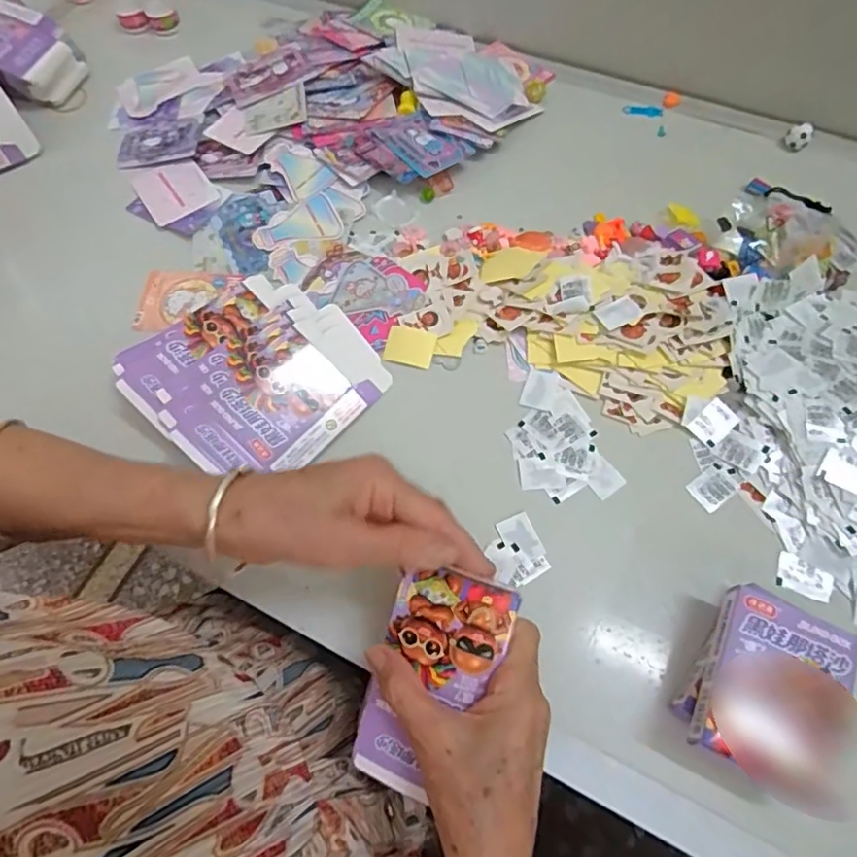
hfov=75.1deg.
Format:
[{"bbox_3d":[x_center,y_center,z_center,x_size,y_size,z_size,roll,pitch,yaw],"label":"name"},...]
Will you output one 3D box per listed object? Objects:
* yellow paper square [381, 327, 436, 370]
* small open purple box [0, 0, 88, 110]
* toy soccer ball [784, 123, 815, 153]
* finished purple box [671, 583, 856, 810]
[{"bbox_3d":[-0.015,-0.065,0.452,0.039,0.007,0.029,14,67,9],"label":"yellow paper square"},{"bbox_3d":[-0.442,-0.398,0.596,0.124,0.061,0.092,24,69,13],"label":"small open purple box"},{"bbox_3d":[0.354,-0.278,0.532,0.023,0.019,0.021,-1,65,2],"label":"toy soccer ball"},{"bbox_3d":[0.190,0.146,0.320,0.069,0.050,0.096,25,69,14],"label":"finished purple box"}]

